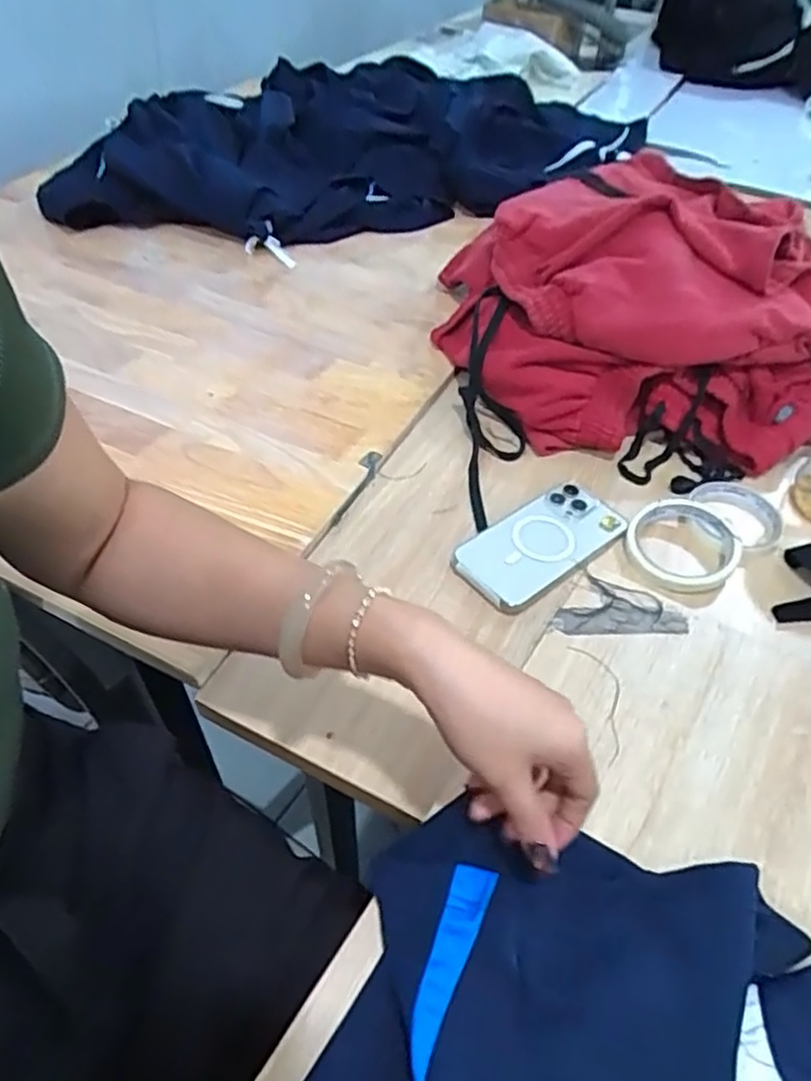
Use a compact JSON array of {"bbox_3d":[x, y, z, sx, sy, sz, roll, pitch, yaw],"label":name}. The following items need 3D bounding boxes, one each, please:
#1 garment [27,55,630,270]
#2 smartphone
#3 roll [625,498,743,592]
[{"bbox_3d":[-0.063,-0.626,1.103,0.949,0.106,0.446,-23,54,-21],"label":"garment"},{"bbox_3d":[0.123,0.001,0.616,0.159,0.018,0.087,-34,57,-28],"label":"smartphone"},{"bbox_3d":[0.245,0.002,0.620,0.093,0.027,0.091,1,49,-2],"label":"roll"}]

